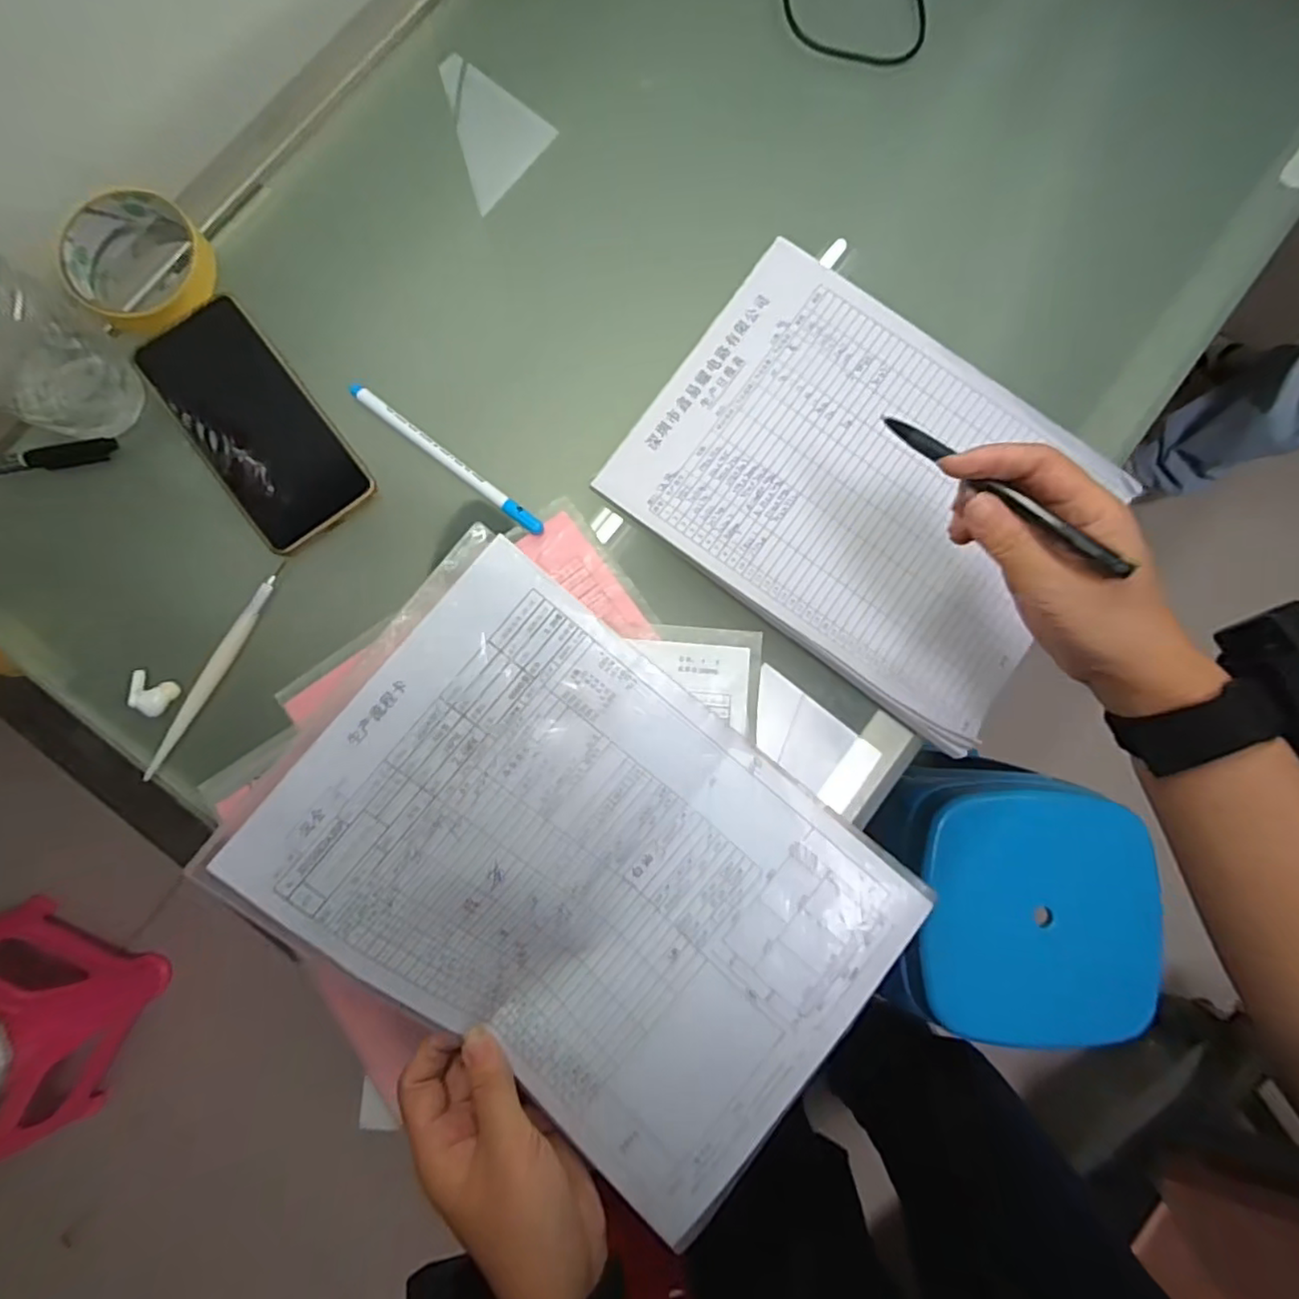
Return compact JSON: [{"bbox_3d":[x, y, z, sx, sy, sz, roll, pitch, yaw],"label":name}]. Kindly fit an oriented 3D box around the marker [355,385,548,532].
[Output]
[{"bbox_3d":[-0.129,-0.122,0.399,0.148,0.006,0.012,38,84,1],"label":"marker"}]

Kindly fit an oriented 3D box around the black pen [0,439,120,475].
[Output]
[{"bbox_3d":[-0.405,-0.113,0.390,0.138,0.010,0.016,-14,86,-4],"label":"black pen"}]

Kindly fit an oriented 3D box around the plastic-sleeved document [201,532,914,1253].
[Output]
[{"bbox_3d":[-0.034,0.116,0.323,0.290,0.031,0.210,39,85,0],"label":"plastic-sleeved document"}]

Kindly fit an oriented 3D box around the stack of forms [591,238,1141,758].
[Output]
[{"bbox_3d":[0.140,-0.105,0.411,0.283,0.015,0.218,35,85,0],"label":"stack of forms"}]

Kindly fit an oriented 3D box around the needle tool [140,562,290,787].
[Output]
[{"bbox_3d":[-0.265,0.012,0.385,0.011,0.009,0.144,30,84,0],"label":"needle tool"}]

